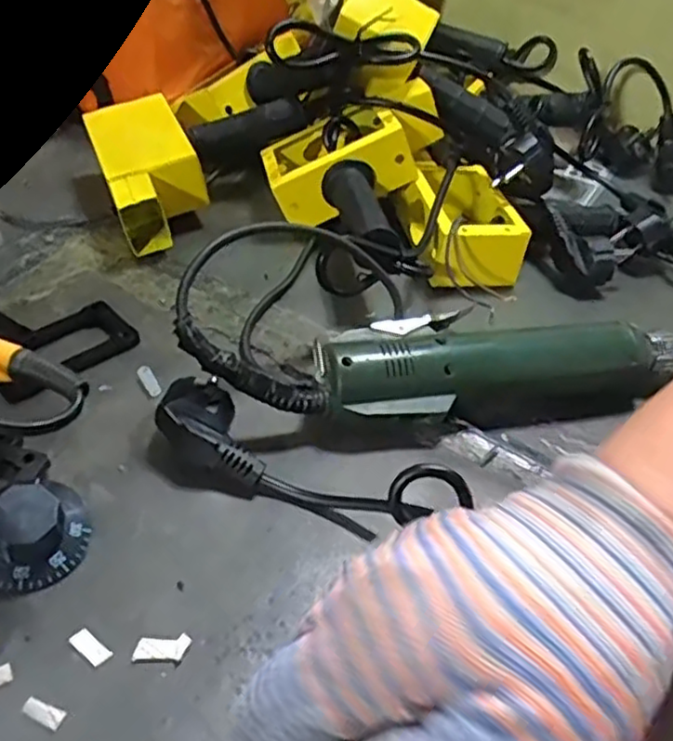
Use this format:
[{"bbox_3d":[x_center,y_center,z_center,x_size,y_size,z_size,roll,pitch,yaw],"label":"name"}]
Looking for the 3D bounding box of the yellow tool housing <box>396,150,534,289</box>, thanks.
[{"bbox_3d":[0.086,-0.108,0.485,0.070,0.043,0.135,-3,44,-11],"label":"yellow tool housing"}]

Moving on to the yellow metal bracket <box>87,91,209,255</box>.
[{"bbox_3d":[-0.132,-0.137,0.481,0.060,0.057,0.125,-14,47,-21],"label":"yellow metal bracket"}]

